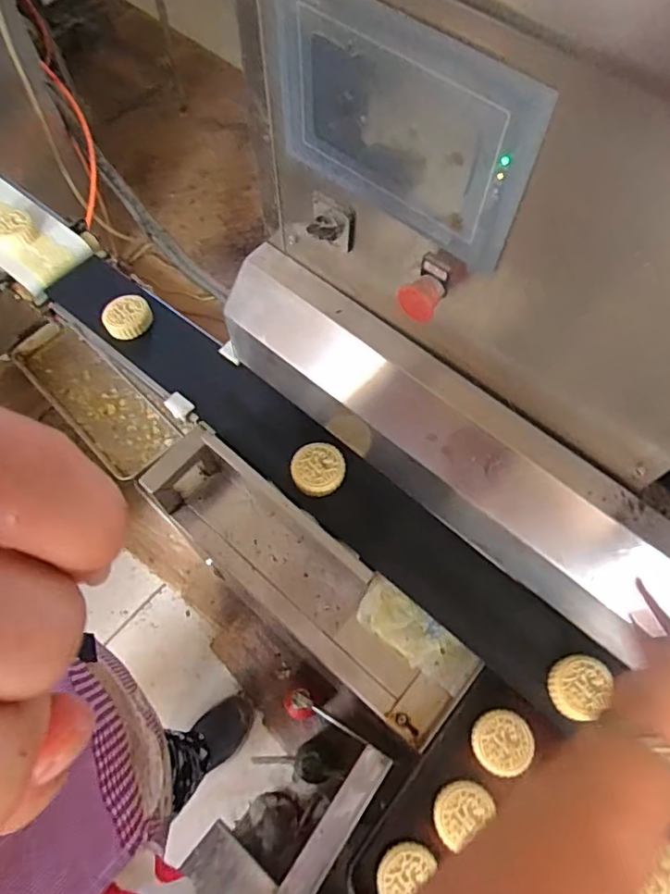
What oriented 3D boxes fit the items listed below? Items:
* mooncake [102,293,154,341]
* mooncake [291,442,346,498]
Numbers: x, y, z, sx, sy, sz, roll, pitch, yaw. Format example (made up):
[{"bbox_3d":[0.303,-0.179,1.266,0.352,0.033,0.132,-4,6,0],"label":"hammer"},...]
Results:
[{"bbox_3d":[-0.323,-0.203,0.888,0.072,0.031,0.061,-24,68,-11],"label":"mooncake"},{"bbox_3d":[-0.022,0.030,0.775,0.070,0.029,0.067,4,65,1],"label":"mooncake"}]

